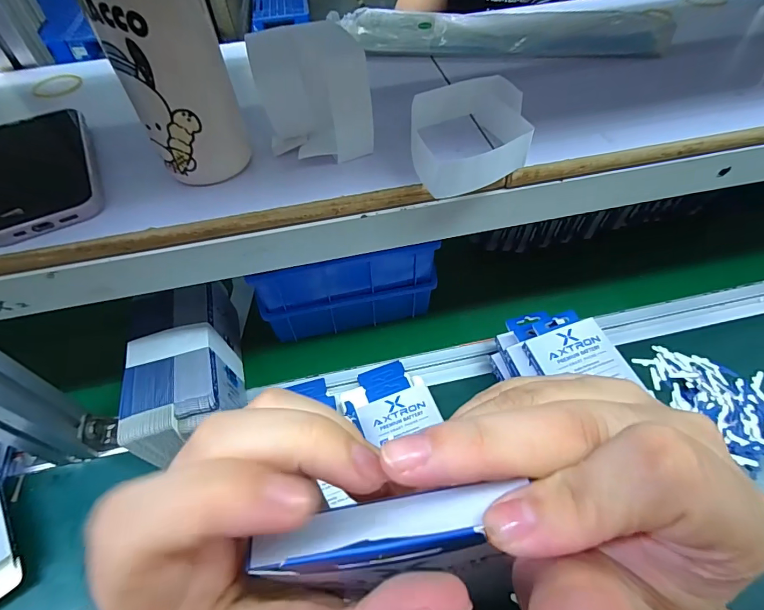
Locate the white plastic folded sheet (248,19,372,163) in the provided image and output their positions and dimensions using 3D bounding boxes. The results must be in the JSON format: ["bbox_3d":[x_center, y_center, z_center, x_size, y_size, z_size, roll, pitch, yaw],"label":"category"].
[{"bbox_3d":[-0.045,-0.143,0.288,0.073,0.088,0.032,-6,52,-1],"label":"white plastic folded sheet"}]

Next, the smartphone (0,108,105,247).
[{"bbox_3d":[-0.258,-0.103,0.314,0.074,0.013,0.147,-25,55,-15],"label":"smartphone"}]

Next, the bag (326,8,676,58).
[{"bbox_3d":[0.120,-0.283,0.431,0.322,0.031,0.073,1,52,4],"label":"bag"}]

